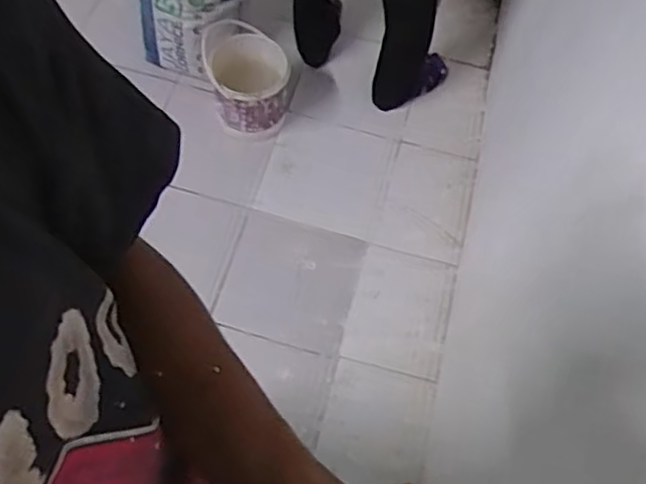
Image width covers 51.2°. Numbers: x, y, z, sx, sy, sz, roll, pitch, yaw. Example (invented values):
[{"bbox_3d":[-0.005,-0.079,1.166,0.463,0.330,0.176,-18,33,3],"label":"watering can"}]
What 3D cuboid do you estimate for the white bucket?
[{"bbox_3d":[-0.183,-0.378,1.607,0.198,0.183,0.195,2,65,-4],"label":"white bucket"}]

